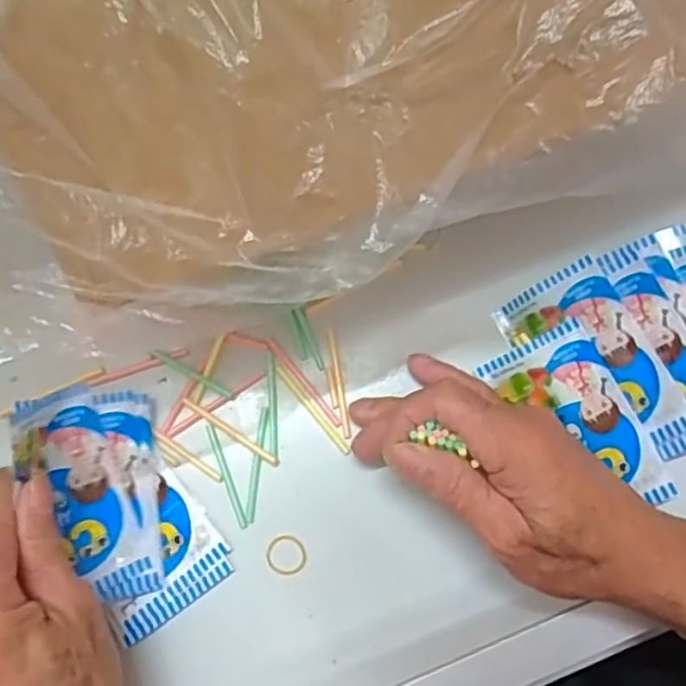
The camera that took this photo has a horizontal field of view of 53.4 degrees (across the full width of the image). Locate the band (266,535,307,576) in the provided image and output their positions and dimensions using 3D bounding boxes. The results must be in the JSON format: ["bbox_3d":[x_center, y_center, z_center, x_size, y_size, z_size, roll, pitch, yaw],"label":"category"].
[{"bbox_3d":[-0.030,0.112,0.359,0.020,0.004,0.021,0,77,1],"label":"band"}]

